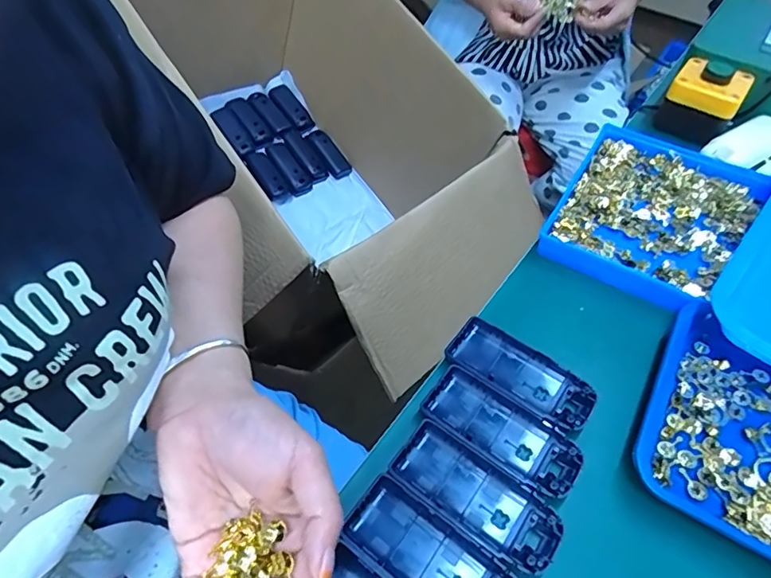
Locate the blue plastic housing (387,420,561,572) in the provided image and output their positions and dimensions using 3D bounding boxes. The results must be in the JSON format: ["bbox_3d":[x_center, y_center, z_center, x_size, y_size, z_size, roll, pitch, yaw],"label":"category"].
[{"bbox_3d":[0.055,0.129,0.312,0.106,0.015,0.046,33,58,21],"label":"blue plastic housing"}]

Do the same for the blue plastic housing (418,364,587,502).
[{"bbox_3d":[0.077,0.097,0.339,0.105,0.020,0.045,32,58,20],"label":"blue plastic housing"}]

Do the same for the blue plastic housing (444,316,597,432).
[{"bbox_3d":[0.096,0.062,0.364,0.107,0.012,0.046,33,58,21],"label":"blue plastic housing"}]

